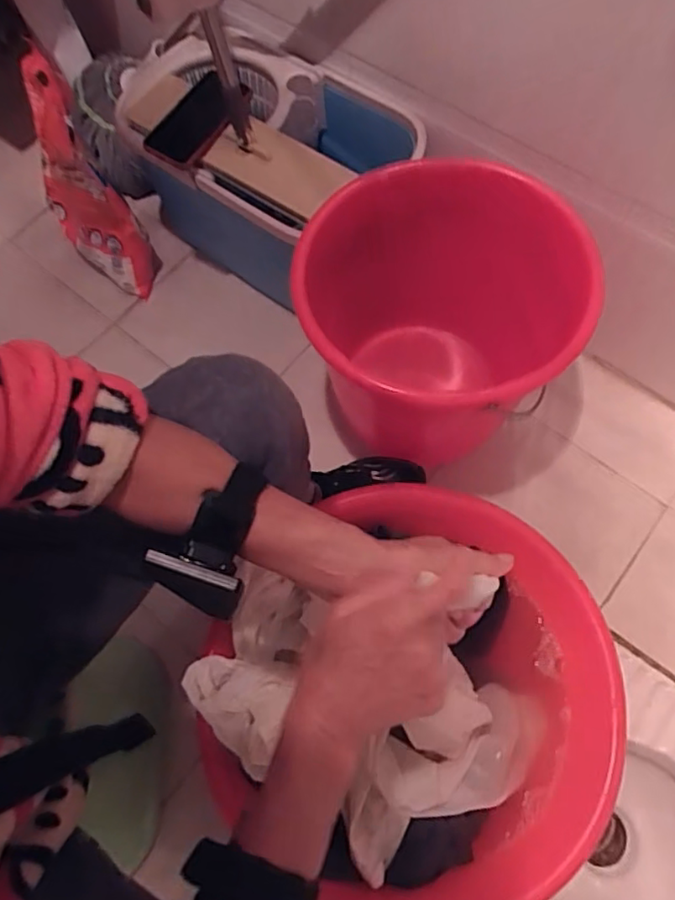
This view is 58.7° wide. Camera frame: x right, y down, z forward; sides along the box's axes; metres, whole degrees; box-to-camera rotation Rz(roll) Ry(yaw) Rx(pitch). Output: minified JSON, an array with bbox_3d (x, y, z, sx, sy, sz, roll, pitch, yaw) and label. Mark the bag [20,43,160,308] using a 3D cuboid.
[{"bbox_3d":[-0.419,-0.446,1.010,0.214,0.354,0.106,34,58,27],"label":"bag"}]

